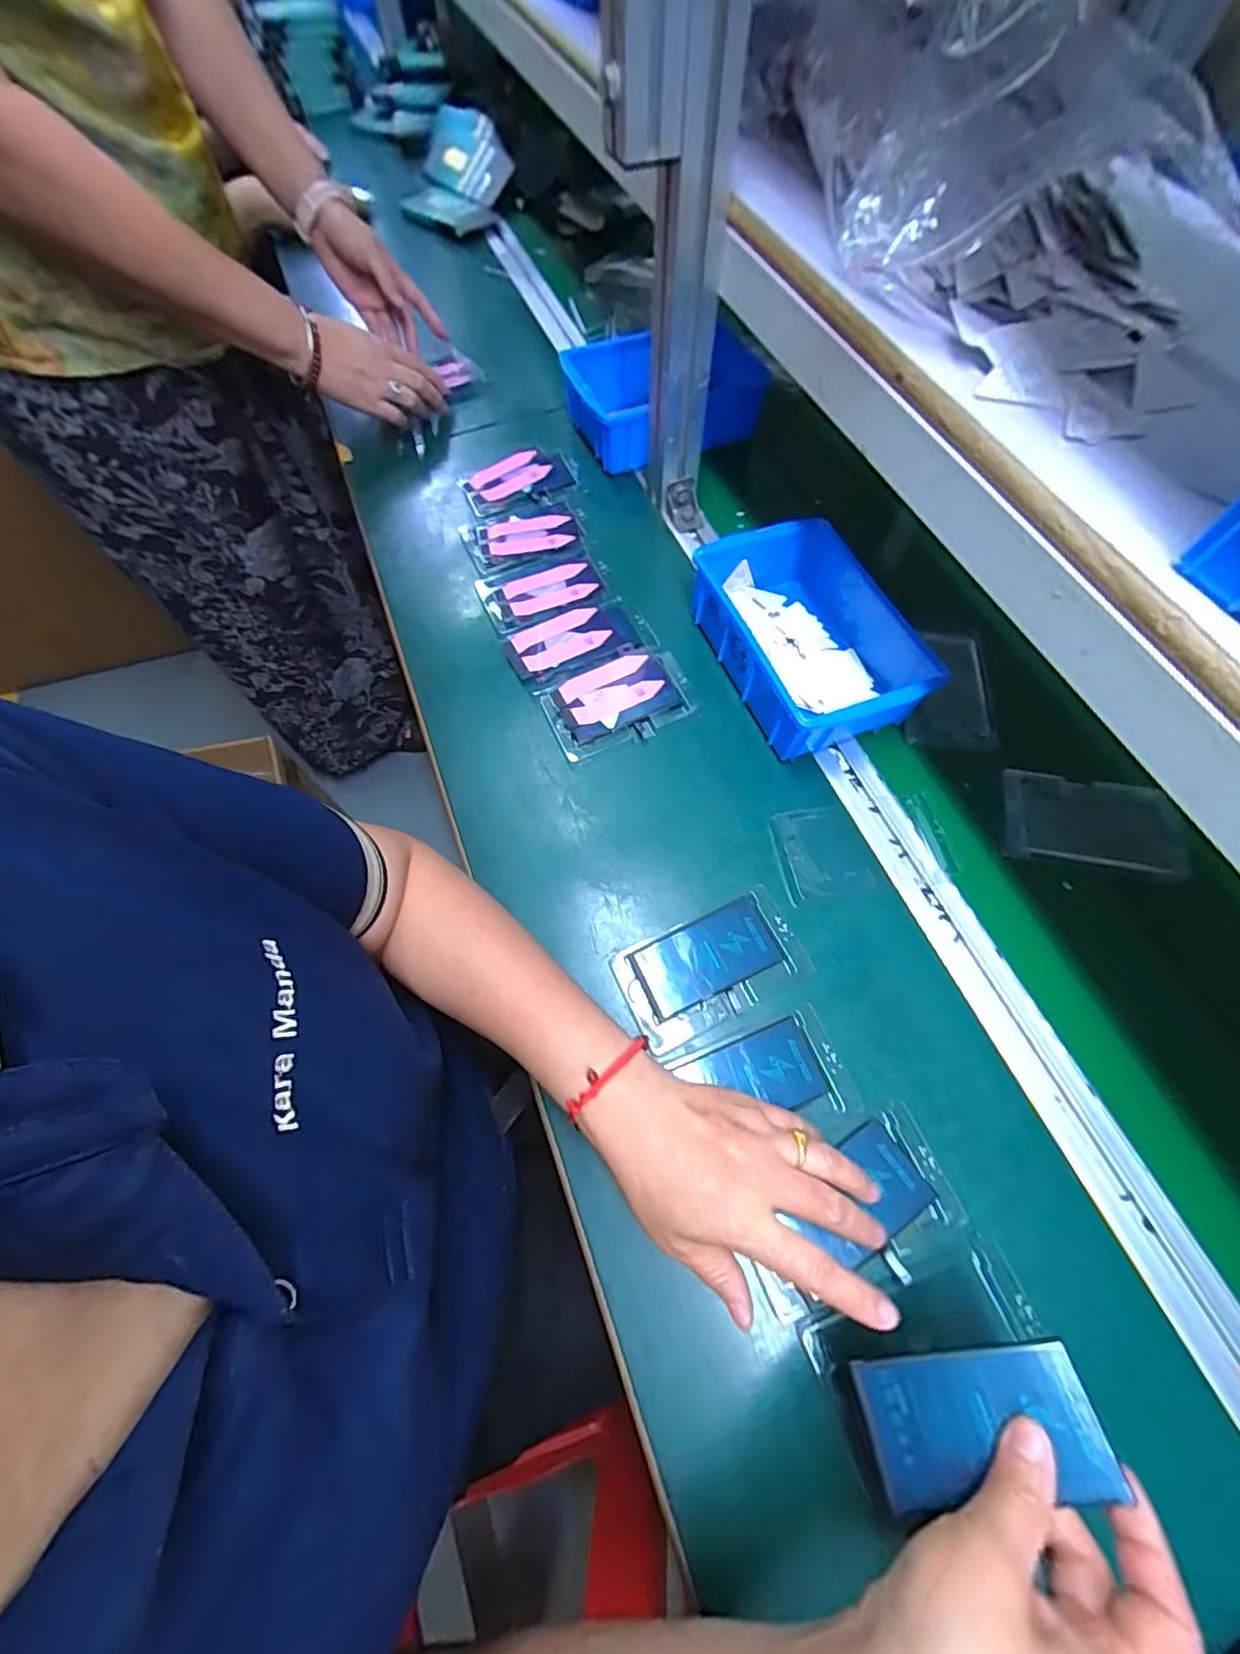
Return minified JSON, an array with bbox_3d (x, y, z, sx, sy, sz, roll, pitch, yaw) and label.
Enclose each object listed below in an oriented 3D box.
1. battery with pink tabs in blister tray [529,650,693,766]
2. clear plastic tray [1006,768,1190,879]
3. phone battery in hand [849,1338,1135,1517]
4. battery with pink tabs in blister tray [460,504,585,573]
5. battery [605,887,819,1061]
[{"bbox_3d":[-0.002,-0.110,0.493,0.123,0.011,0.078,-25,67,-9],"label":"battery with pink tabs in blister tray"},{"bbox_3d":[0.367,-0.004,0.438,0.125,0.007,0.082,8,66,6],"label":"clear plastic tray"},{"bbox_3d":[0.164,0.274,0.258,0.097,0.004,0.049,-19,39,12],"label":"phone battery in hand"},{"bbox_3d":[-0.100,-0.298,0.582,0.115,0.011,0.074,-16,66,-5],"label":"battery with pink tabs in blister tray"},{"bbox_3d":[0.064,0.099,0.399,0.130,0.006,0.073,-23,67,-8],"label":"battery"}]

